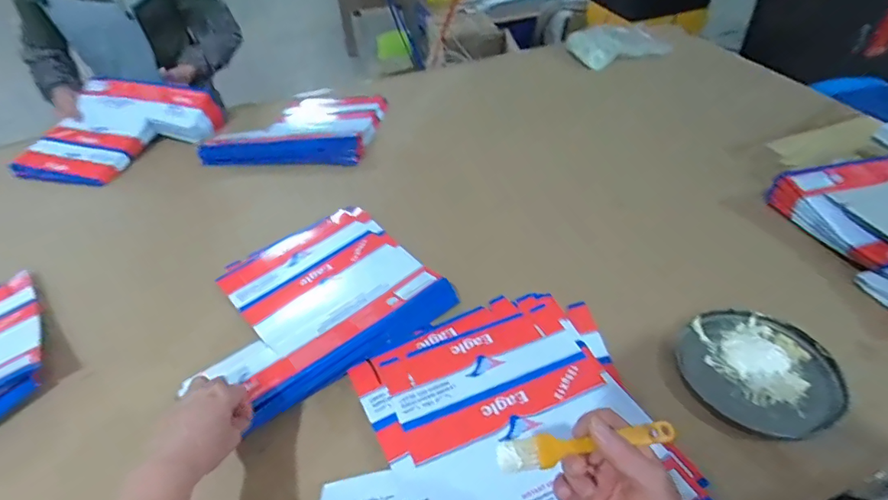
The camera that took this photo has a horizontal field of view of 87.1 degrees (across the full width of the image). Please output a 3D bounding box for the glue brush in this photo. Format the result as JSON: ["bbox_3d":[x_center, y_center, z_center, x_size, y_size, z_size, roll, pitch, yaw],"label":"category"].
[{"bbox_3d":[0.107,0.141,0.341,0.140,0.013,0.018,-2,40,-15],"label":"glue brush"}]

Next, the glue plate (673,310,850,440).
[{"bbox_3d":[0.371,0.139,0.556,0.169,0.008,0.165,-3,42,3],"label":"glue plate"}]

